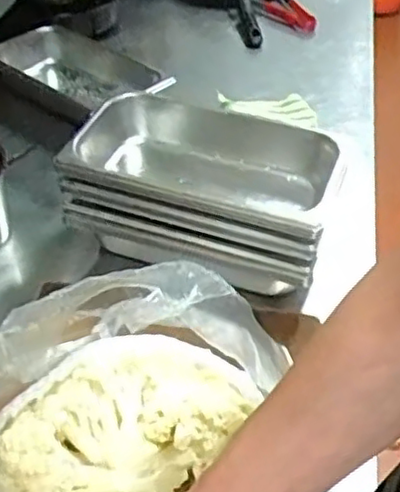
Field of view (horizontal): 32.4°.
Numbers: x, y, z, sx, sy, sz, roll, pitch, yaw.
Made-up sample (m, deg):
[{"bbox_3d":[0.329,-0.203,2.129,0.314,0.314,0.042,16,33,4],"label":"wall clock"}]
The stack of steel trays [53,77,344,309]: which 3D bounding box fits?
[{"bbox_3d":[0.010,-0.070,0.887,0.322,0.160,0.224,15,43,15],"label":"stack of steel trays"}]

